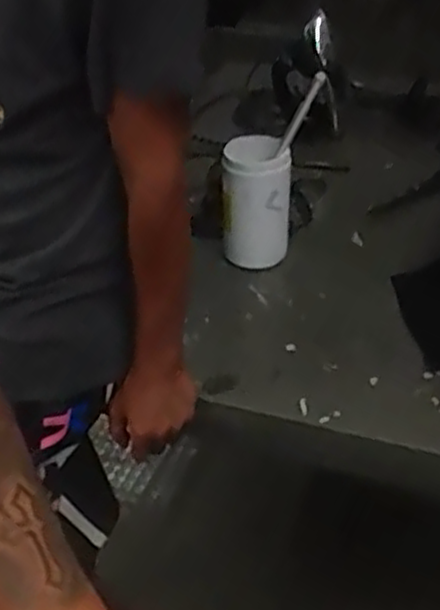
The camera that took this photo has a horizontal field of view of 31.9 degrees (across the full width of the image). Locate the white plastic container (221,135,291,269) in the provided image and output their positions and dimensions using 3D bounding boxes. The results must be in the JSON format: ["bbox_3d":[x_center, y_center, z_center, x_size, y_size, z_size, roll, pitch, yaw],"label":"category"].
[{"bbox_3d":[0.052,-0.146,1.100,0.094,0.170,0.098,3,37,6],"label":"white plastic container"}]

